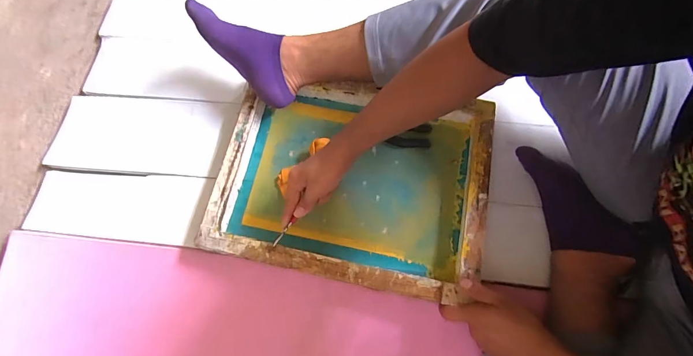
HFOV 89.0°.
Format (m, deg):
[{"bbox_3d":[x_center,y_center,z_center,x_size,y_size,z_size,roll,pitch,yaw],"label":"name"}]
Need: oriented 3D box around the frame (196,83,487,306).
[{"bbox_3d":[0.004,0.000,0.614,0.447,0.065,0.329,11,73,4],"label":"frame"}]

